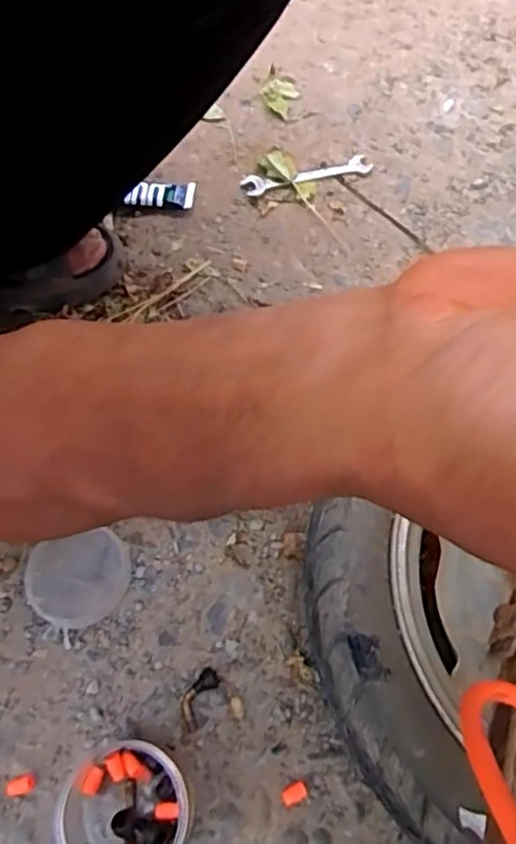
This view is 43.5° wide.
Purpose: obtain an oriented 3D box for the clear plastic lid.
[{"bbox_3d":[-0.147,0.121,0.521,0.083,0.015,0.080,-1,67,1],"label":"clear plastic lid"}]

